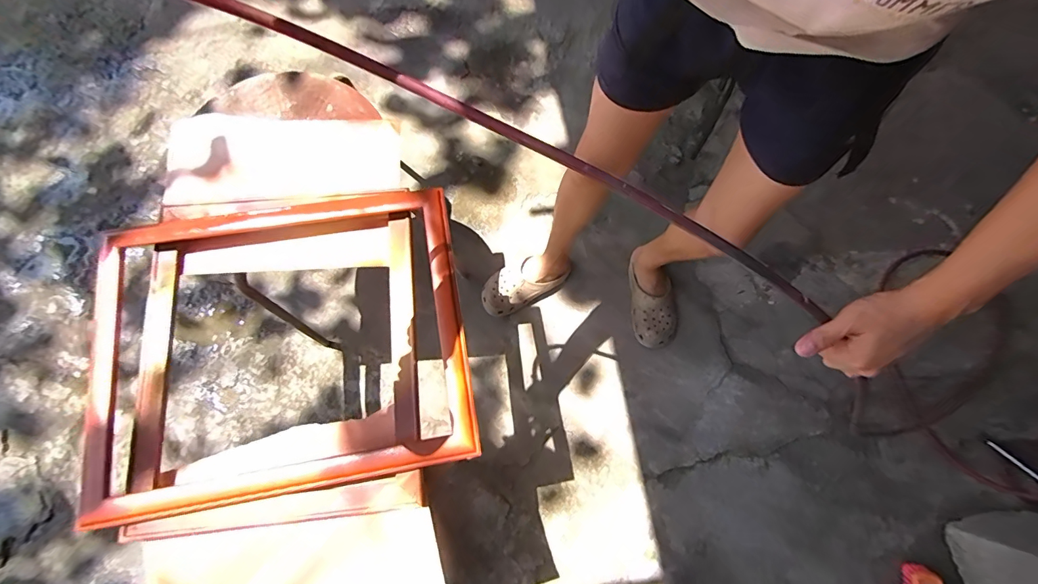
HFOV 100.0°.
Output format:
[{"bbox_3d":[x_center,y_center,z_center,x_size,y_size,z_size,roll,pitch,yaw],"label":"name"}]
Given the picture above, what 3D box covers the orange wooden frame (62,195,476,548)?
[{"bbox_3d":[-0.350,0.082,0.664,0.536,0.056,0.498,-9,73,-3],"label":"orange wooden frame"}]

